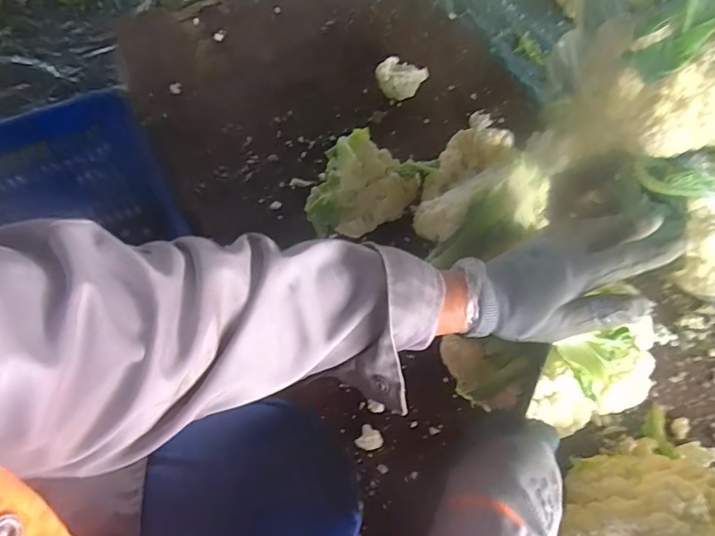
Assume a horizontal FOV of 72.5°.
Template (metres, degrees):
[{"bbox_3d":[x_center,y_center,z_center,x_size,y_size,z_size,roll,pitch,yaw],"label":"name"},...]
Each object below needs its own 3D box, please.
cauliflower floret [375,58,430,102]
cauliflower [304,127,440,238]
[{"bbox_3d":[0.060,-0.262,0.673,0.065,0.031,0.045,16,64,5],"label":"cauliflower floret"},{"bbox_3d":[0.006,-0.093,0.580,0.106,0.077,0.141,40,68,15],"label":"cauliflower"}]

